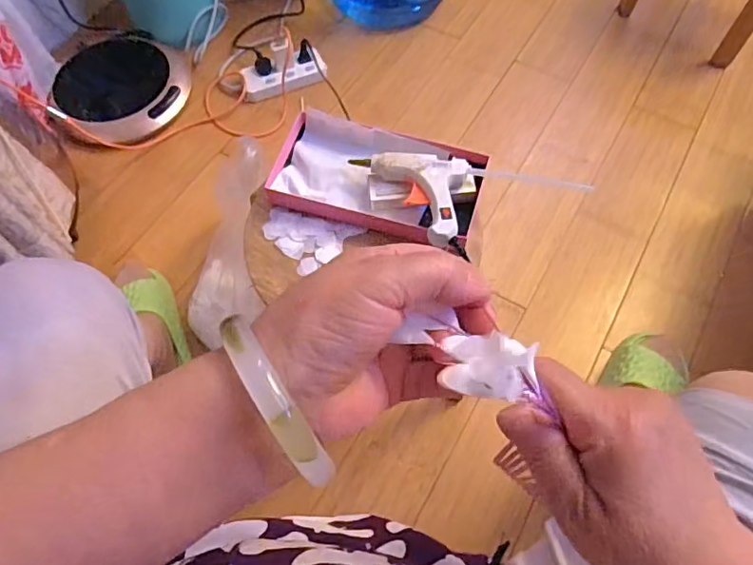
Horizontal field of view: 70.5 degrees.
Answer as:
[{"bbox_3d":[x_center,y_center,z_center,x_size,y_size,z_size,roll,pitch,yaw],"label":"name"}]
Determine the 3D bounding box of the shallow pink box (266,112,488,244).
[{"bbox_3d":[0.000,-0.115,0.578,0.222,0.042,0.119,16,65,9],"label":"shallow pink box"}]

